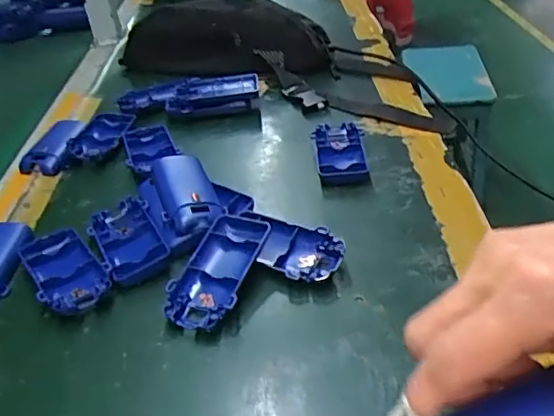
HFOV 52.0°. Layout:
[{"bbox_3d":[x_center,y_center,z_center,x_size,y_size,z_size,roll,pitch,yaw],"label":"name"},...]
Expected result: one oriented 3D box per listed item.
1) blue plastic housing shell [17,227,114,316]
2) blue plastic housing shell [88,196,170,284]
[{"bbox_3d":[-0.157,0.046,0.422,0.047,0.016,0.096,-23,39,-25],"label":"blue plastic housing shell"},{"bbox_3d":[-0.115,0.023,0.439,0.045,0.016,0.088,-20,38,-22],"label":"blue plastic housing shell"}]

